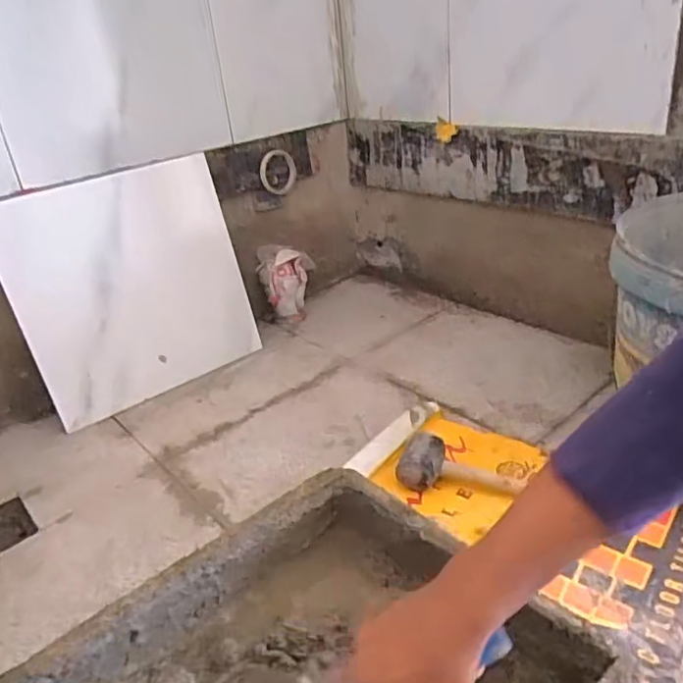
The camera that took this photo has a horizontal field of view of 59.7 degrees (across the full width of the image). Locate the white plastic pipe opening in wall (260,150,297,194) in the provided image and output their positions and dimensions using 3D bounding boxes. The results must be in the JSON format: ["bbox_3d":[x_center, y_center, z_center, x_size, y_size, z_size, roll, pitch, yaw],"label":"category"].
[{"bbox_3d":[-0.131,-0.355,1.246,0.090,0.100,0.009,-28,50,-21],"label":"white plastic pipe opening in wall"}]

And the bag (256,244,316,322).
[{"bbox_3d":[-0.116,-0.123,1.311,0.117,0.159,0.082,-7,28,-1],"label":"bag"}]

